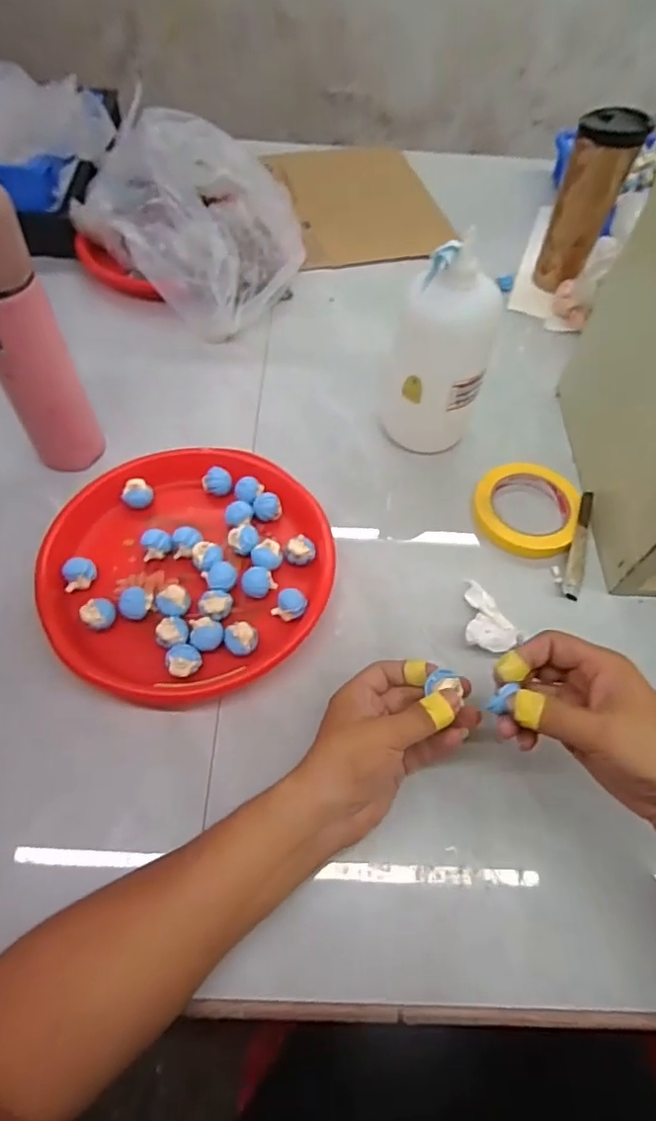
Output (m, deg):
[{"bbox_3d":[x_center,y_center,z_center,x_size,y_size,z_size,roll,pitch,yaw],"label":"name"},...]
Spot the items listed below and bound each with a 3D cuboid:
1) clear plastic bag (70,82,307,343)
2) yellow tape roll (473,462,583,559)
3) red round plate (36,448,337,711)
[{"bbox_3d":[-0.178,-0.431,0.688,0.174,0.191,0.290,-39,66,-19],"label":"clear plastic bag"},{"bbox_3d":[0.202,-0.057,0.573,0.101,0.015,0.114,15,59,7],"label":"yellow tape roll"},{"bbox_3d":[-0.122,0.004,0.512,0.245,0.037,0.244,1,58,-2],"label":"red round plate"}]

